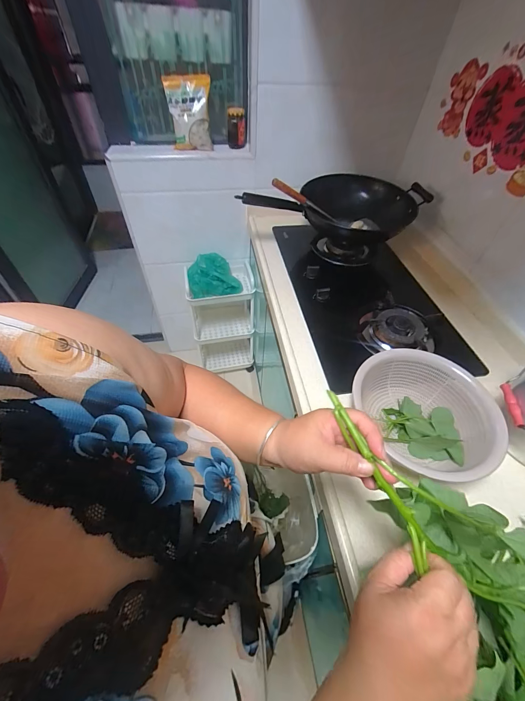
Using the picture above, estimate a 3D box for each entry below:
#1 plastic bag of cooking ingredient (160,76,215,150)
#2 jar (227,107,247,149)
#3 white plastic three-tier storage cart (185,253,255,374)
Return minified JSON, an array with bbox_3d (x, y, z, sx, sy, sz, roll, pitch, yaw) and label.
[{"bbox_3d":[-0.267,-0.849,1.050,0.148,0.224,0.070,2,21,11],"label":"plastic bag of cooking ingredient"},{"bbox_3d":[-0.097,-0.843,1.106,0.069,0.111,0.083,-2,51,-5],"label":"jar"},{"bbox_3d":[-0.199,-0.171,1.521,0.301,0.649,0.252,-2,51,-5],"label":"white plastic three-tier storage cart"}]

